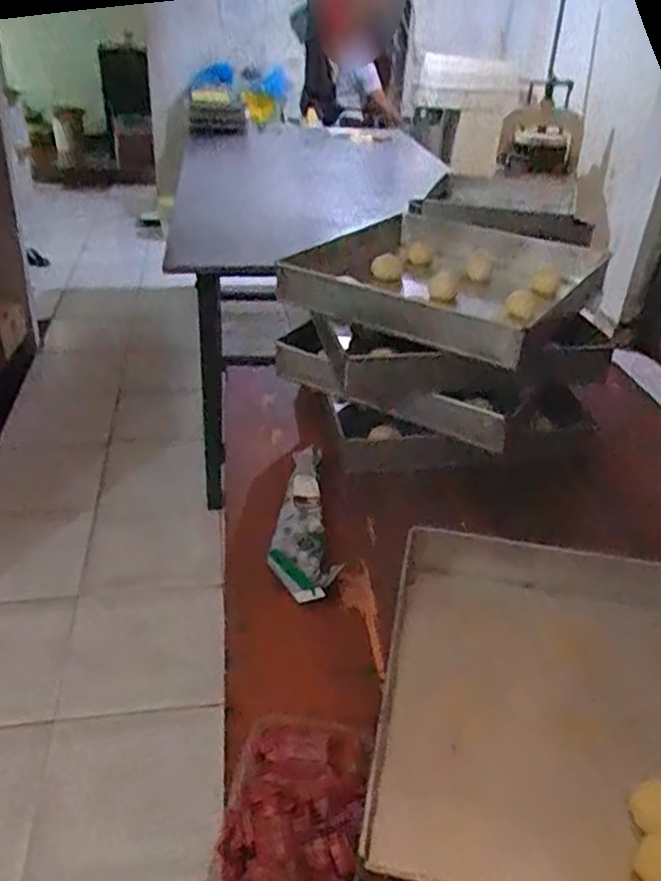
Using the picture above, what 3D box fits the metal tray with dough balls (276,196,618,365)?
[{"bbox_3d":[0.198,-0.263,1.162,0.424,0.099,0.382,23,37,28],"label":"metal tray with dough balls"}]

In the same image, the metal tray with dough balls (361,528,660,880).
[{"bbox_3d":[0.264,0.267,0.679,0.416,0.060,0.416,7,32,7],"label":"metal tray with dough balls"}]

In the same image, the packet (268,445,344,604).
[{"bbox_3d":[-0.034,0.105,0.939,0.085,0.040,0.298,2,32,-2],"label":"packet"}]

